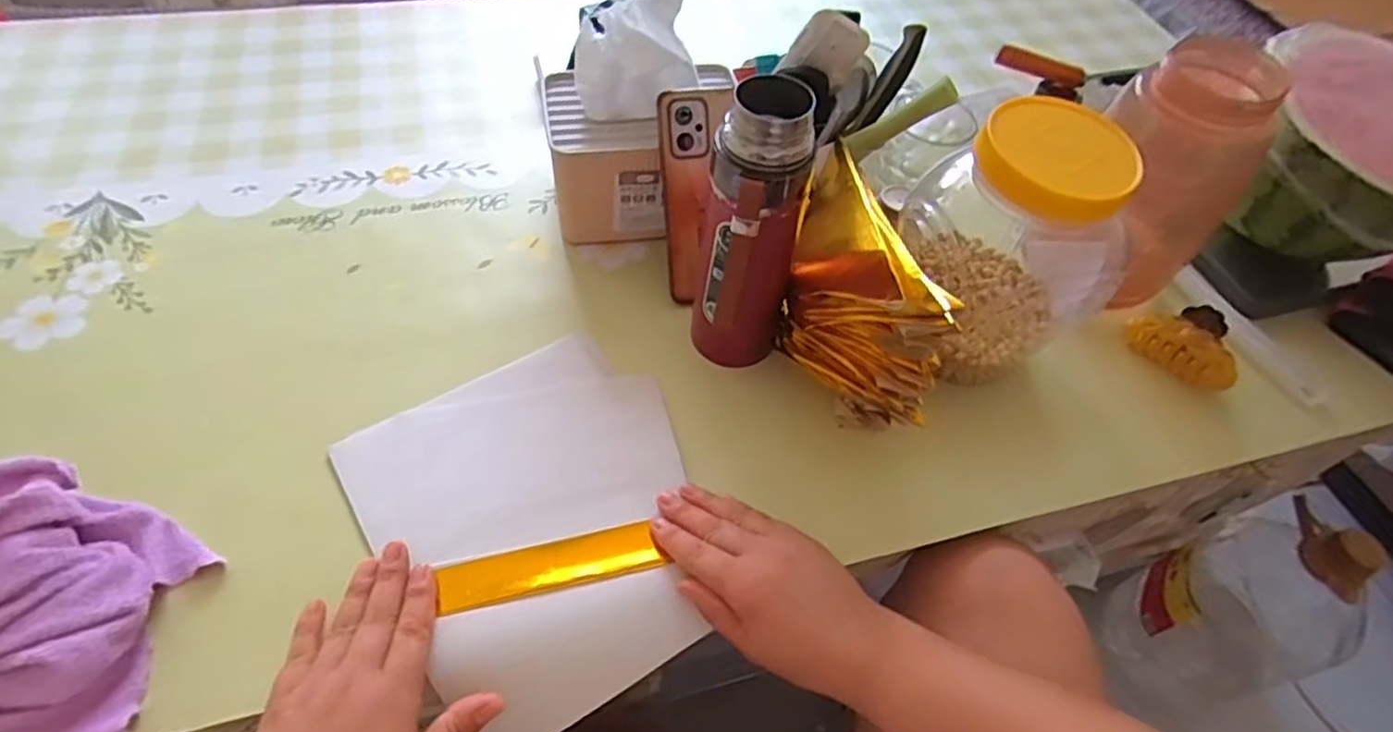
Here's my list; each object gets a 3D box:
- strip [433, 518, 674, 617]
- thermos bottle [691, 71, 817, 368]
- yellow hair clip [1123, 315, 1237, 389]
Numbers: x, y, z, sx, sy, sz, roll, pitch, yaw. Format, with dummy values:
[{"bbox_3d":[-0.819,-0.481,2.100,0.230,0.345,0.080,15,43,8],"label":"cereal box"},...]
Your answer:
[{"bbox_3d":[-0.093,0.127,0.446,0.133,0.006,0.036,-10,45,-10],"label":"strip"},{"bbox_3d":[0.036,-0.079,0.467,0.068,0.215,0.061,14,54,4],"label":"thermos bottle"},{"bbox_3d":[0.395,-0.016,0.565,0.034,0.025,0.083,-34,63,-26],"label":"yellow hair clip"}]

